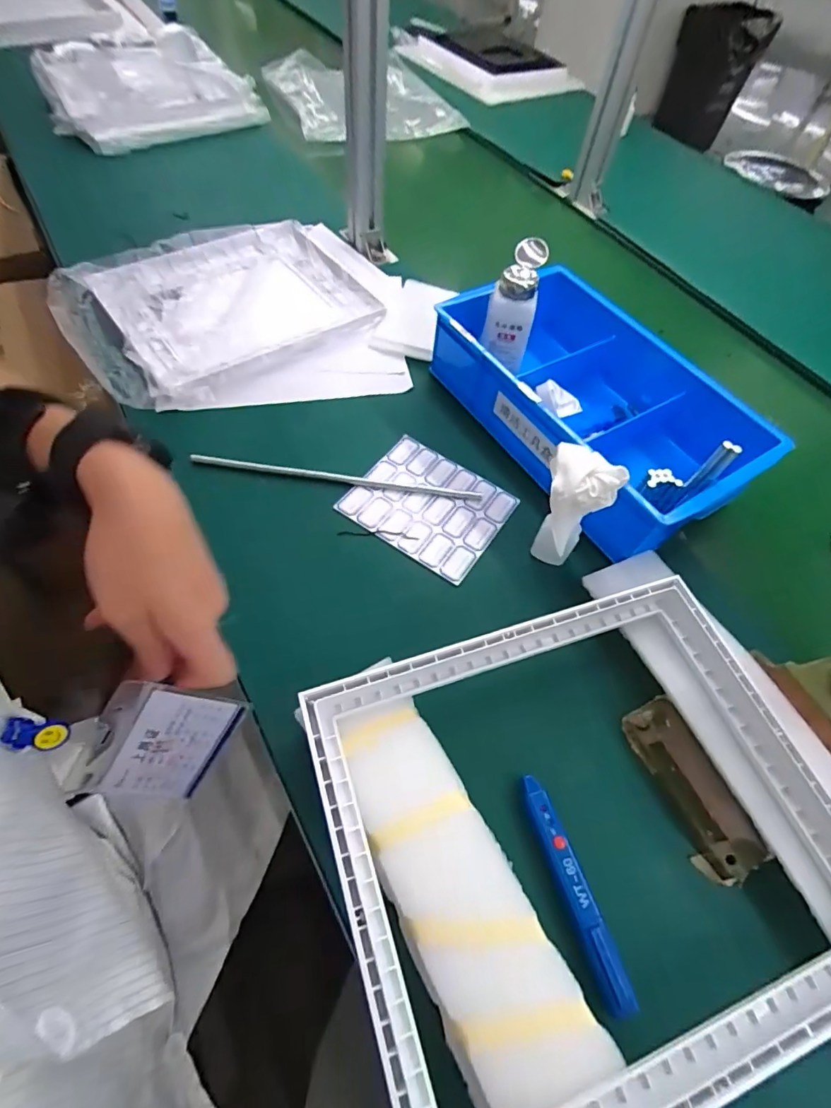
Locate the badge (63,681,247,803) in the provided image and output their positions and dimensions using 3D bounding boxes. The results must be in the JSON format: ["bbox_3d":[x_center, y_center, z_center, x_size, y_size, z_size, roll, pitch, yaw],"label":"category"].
[{"bbox_3d":[-0.168,0.127,0.328,0.080,0.094,0.004,24,17,-31],"label":"badge"}]

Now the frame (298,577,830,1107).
[{"bbox_3d":[0.120,0.178,0.325,0.335,0.042,0.285,-14,61,-13],"label":"frame"}]

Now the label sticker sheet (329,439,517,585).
[{"bbox_3d":[0.014,-0.052,0.521,0.150,0.006,0.124,31,63,13],"label":"label sticker sheet"}]

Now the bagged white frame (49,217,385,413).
[{"bbox_3d":[-0.238,-0.322,0.654,0.382,0.043,0.290,-31,66,-21],"label":"bagged white frame"}]

